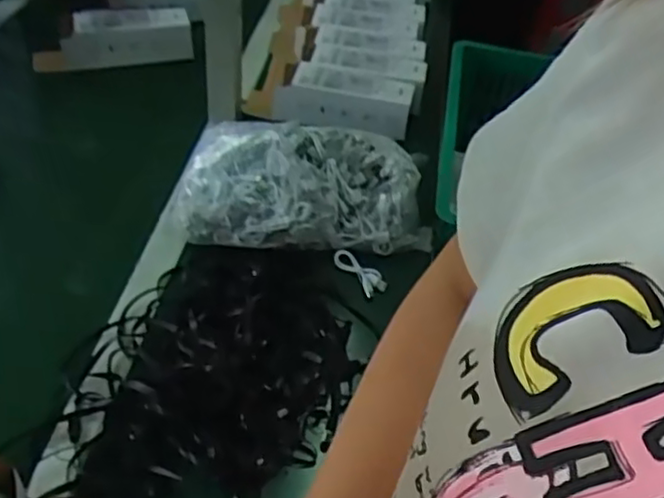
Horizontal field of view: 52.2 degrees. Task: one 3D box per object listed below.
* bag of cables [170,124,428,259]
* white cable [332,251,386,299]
[{"bbox_3d":[-0.038,-0.087,0.841,0.298,0.083,0.175,3,45,-4],"label":"bag of cables"},{"bbox_3d":[0.034,0.025,0.800,0.033,0.015,0.067,-21,52,-25],"label":"white cable"}]

